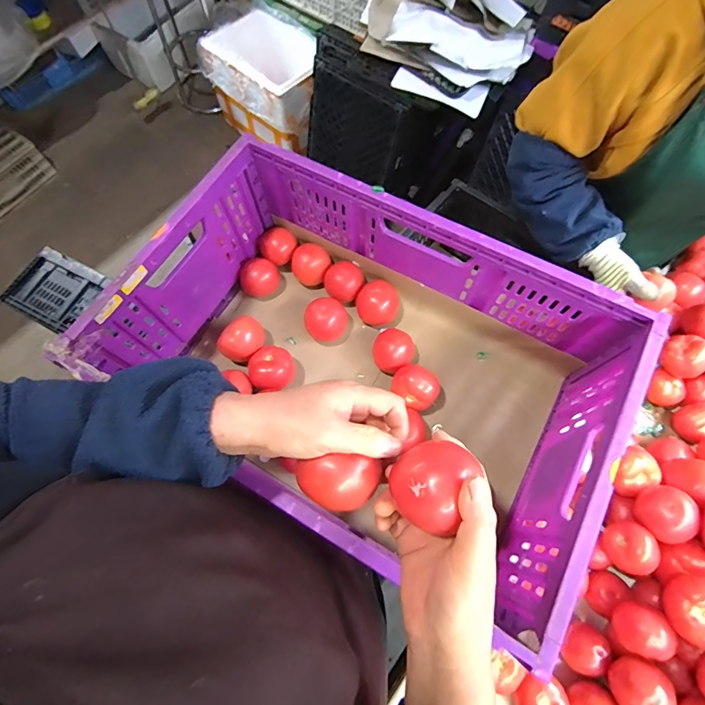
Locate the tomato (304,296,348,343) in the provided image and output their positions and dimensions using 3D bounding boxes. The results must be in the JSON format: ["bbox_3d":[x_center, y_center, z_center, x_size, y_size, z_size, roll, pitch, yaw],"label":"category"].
[{"bbox_3d":[-0.043,-0.052,0.666,0.072,0.053,0.065,-10,69,-3],"label":"tomato"}]

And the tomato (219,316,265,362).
[{"bbox_3d":[-0.173,-0.018,0.645,0.059,0.061,0.068,12,70,5],"label":"tomato"}]

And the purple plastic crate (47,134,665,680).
[{"bbox_3d":[0.015,0.019,0.552,0.577,0.225,0.392,28,72,11],"label":"purple plastic crate"}]

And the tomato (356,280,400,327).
[{"bbox_3d":[0.043,-0.082,0.677,0.069,0.062,0.062,4,69,2],"label":"tomato"}]

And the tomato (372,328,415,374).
[{"bbox_3d":[0.064,0.001,0.642,0.062,0.058,0.067,0,69,1],"label":"tomato"}]

